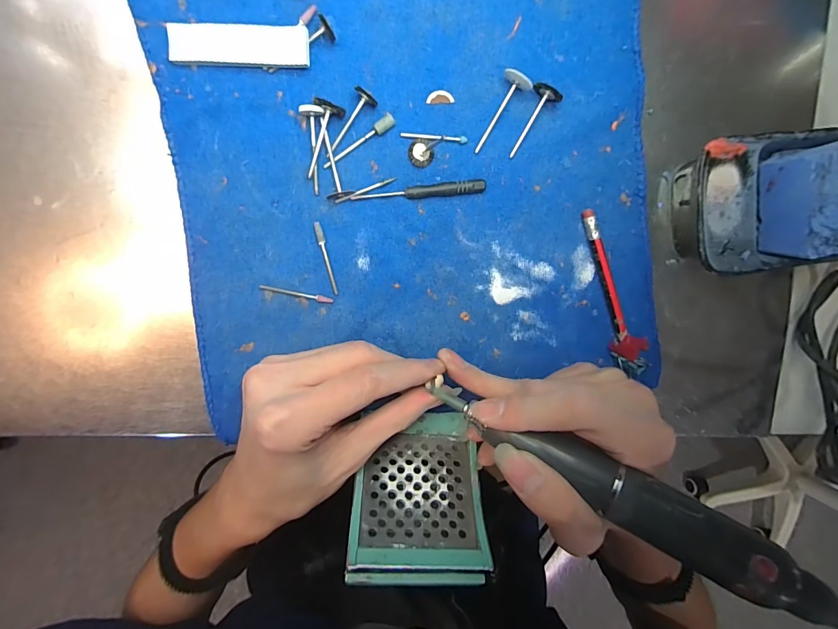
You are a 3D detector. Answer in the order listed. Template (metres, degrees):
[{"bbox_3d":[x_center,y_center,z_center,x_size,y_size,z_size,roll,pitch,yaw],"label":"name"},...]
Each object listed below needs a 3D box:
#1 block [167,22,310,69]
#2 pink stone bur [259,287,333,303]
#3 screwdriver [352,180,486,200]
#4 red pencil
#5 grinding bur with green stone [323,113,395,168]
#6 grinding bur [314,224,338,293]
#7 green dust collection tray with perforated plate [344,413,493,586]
[{"bbox_3d":[-0.100,-0.153,0.228,0.076,0.008,0.024,1,96,-4],"label":"block"},{"bbox_3d":[-0.075,-0.012,0.249,0.045,0.004,0.004,11,95,-5],"label":"pink stone bur"},{"bbox_3d":[0.001,-0.074,0.245,0.079,0.007,0.007,-6,96,-4],"label":"screwdriver"},{"bbox_3d":[0.120,-0.025,0.261,0.008,0.008,0.087,-20,97,-2],"label":"red pencil"},{"bbox_3d":[-0.035,-0.100,0.239,0.049,0.006,0.007,-39,97,1],"label":"grinding bur with green stone"},{"bbox_3d":[-0.057,-0.034,0.248,0.004,0.004,0.044,-14,97,-3],"label":"grinding bur"},{"bbox_3d":[0.000,0.105,0.241,0.073,0.090,0.022,5,138,-3],"label":"green dust collection tray with perforated plate"}]

